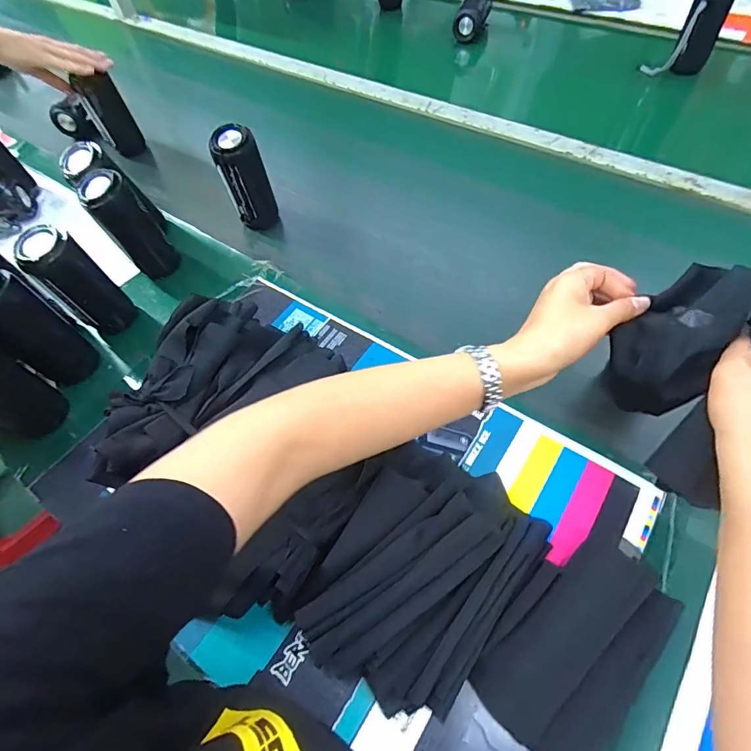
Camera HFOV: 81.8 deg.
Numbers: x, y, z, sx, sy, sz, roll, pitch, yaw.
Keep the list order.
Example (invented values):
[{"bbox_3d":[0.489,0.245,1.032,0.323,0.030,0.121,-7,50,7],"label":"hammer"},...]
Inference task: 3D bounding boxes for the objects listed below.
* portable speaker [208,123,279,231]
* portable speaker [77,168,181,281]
[{"bbox_3d":[-0.193,-0.286,0.657,0.061,0.165,0.050,-17,58,-7],"label":"portable speaker"},{"bbox_3d":[-0.339,-0.205,0.605,0.065,0.162,0.057,-37,63,-18],"label":"portable speaker"}]

